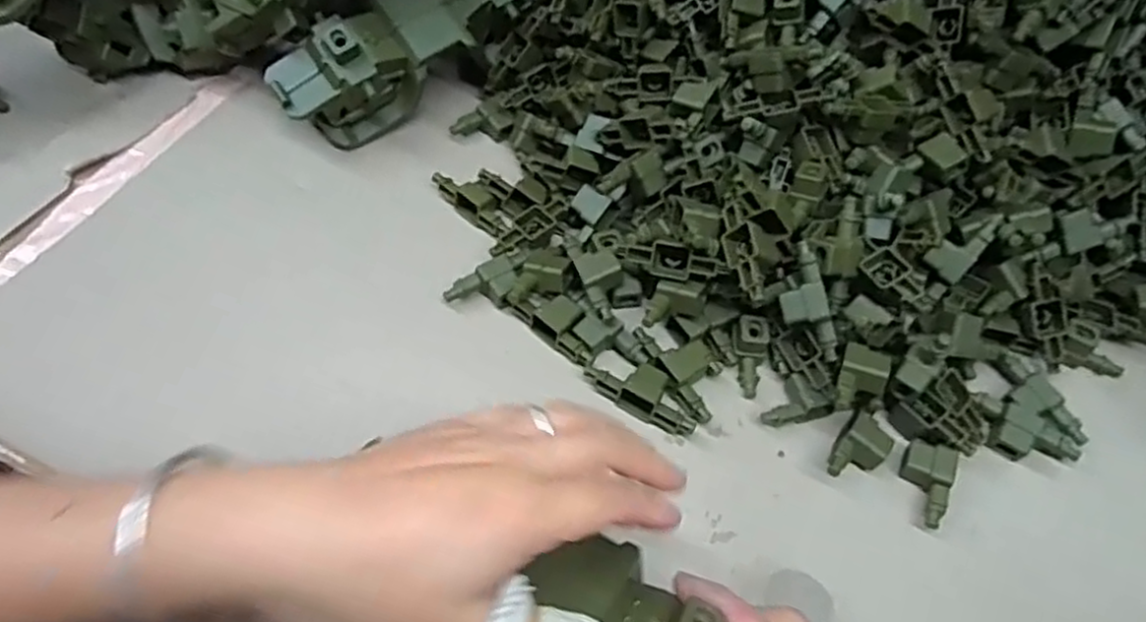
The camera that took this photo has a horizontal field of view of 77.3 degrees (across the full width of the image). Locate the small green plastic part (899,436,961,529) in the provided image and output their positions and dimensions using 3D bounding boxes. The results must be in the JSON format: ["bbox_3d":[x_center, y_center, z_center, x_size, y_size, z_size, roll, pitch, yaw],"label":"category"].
[{"bbox_3d":[0.194,0.094,0.393,0.023,0.020,0.047,21,59,8],"label":"small green plastic part"}]

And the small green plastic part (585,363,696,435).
[{"bbox_3d":[0.041,0.046,0.407,0.065,0.019,0.026,30,61,13],"label":"small green plastic part"}]

